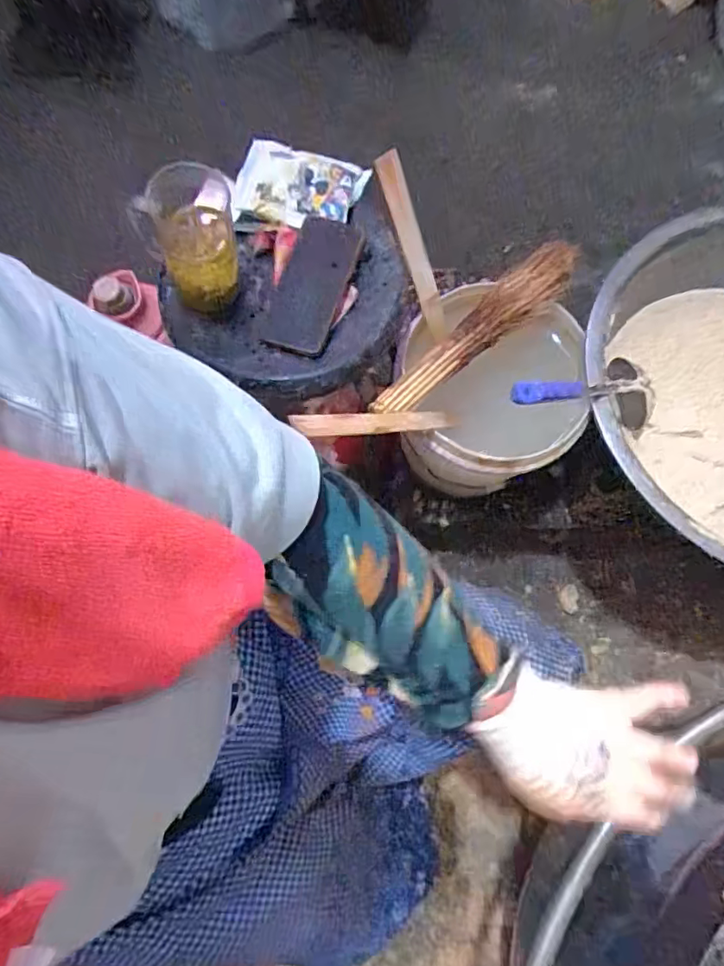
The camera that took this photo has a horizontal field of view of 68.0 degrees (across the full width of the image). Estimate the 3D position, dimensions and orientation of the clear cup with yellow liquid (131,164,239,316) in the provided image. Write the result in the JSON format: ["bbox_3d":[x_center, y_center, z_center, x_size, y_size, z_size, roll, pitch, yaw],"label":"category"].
[{"bbox_3d":[-0.182,-0.266,0.606,0.105,0.121,0.102,0,74,0],"label":"clear cup with yellow liquid"}]

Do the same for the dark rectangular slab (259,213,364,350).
[{"bbox_3d":[-0.062,-0.244,0.654,0.084,0.009,0.181,17,79,13],"label":"dark rectangular slab"}]

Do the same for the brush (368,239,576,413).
[{"bbox_3d":[0.149,-0.195,0.684,0.340,0.040,0.061,-40,78,-11],"label":"brush"}]

